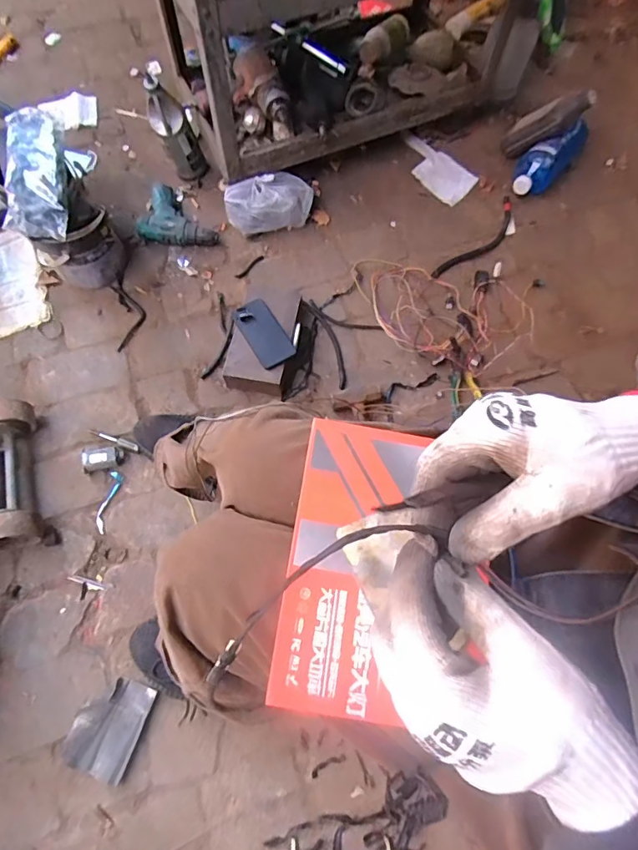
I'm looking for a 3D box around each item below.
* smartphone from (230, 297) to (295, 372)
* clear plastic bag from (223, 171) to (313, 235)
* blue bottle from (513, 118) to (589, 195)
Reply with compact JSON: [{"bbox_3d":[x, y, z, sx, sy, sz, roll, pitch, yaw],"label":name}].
[{"bbox_3d":[-0.108,-0.183,0.958,0.075,0.015,0.145,-30,72,-13],"label":"smartphone"},{"bbox_3d":[-0.109,-0.498,1.097,0.200,0.104,0.083,-19,70,-9],"label":"clear plastic bag"},{"bbox_3d":[0.548,-0.639,1.158,0.091,0.094,0.224,40,73,12],"label":"blue bottle"}]

